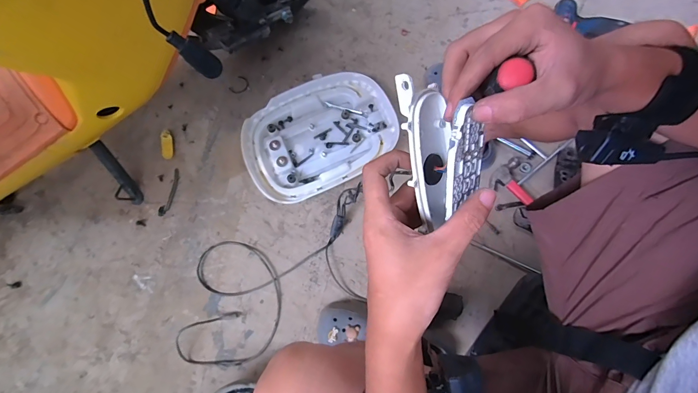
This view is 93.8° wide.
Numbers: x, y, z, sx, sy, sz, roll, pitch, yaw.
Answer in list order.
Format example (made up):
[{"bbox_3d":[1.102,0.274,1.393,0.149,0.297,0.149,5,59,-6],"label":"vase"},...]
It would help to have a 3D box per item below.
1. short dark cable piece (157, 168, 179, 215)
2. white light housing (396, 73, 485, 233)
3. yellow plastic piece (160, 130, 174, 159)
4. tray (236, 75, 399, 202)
[{"bbox_3d":[-0.428,-0.009,0.783,0.024,0.004,0.118,14,77,5],"label":"short dark cable piece"},{"bbox_3d":[0.075,-0.033,0.253,0.050,0.047,0.125,-32,118,-41],"label":"white light housing"},{"bbox_3d":[-0.452,-0.129,0.812,0.029,0.013,0.072,-14,76,-2],"label":"yellow plastic piece"},{"bbox_3d":[-0.076,-0.147,0.776,0.363,0.046,0.275,-36,77,-7],"label":"tray"}]

